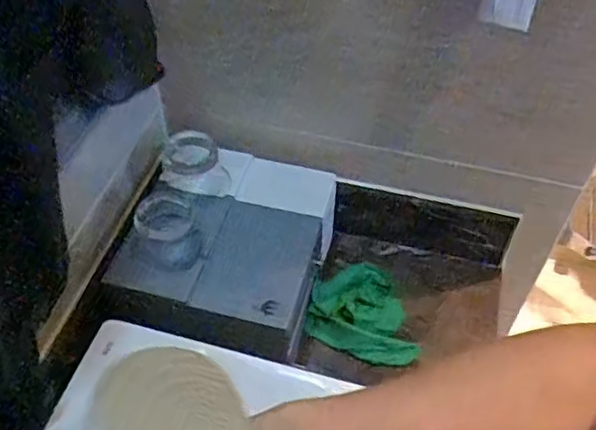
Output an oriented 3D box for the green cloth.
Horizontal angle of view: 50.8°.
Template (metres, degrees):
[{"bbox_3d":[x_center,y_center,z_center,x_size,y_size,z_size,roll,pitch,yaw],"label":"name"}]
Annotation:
[{"bbox_3d":[0.094,0.123,0.830,0.147,0.044,0.131,15,51,12],"label":"green cloth"}]

